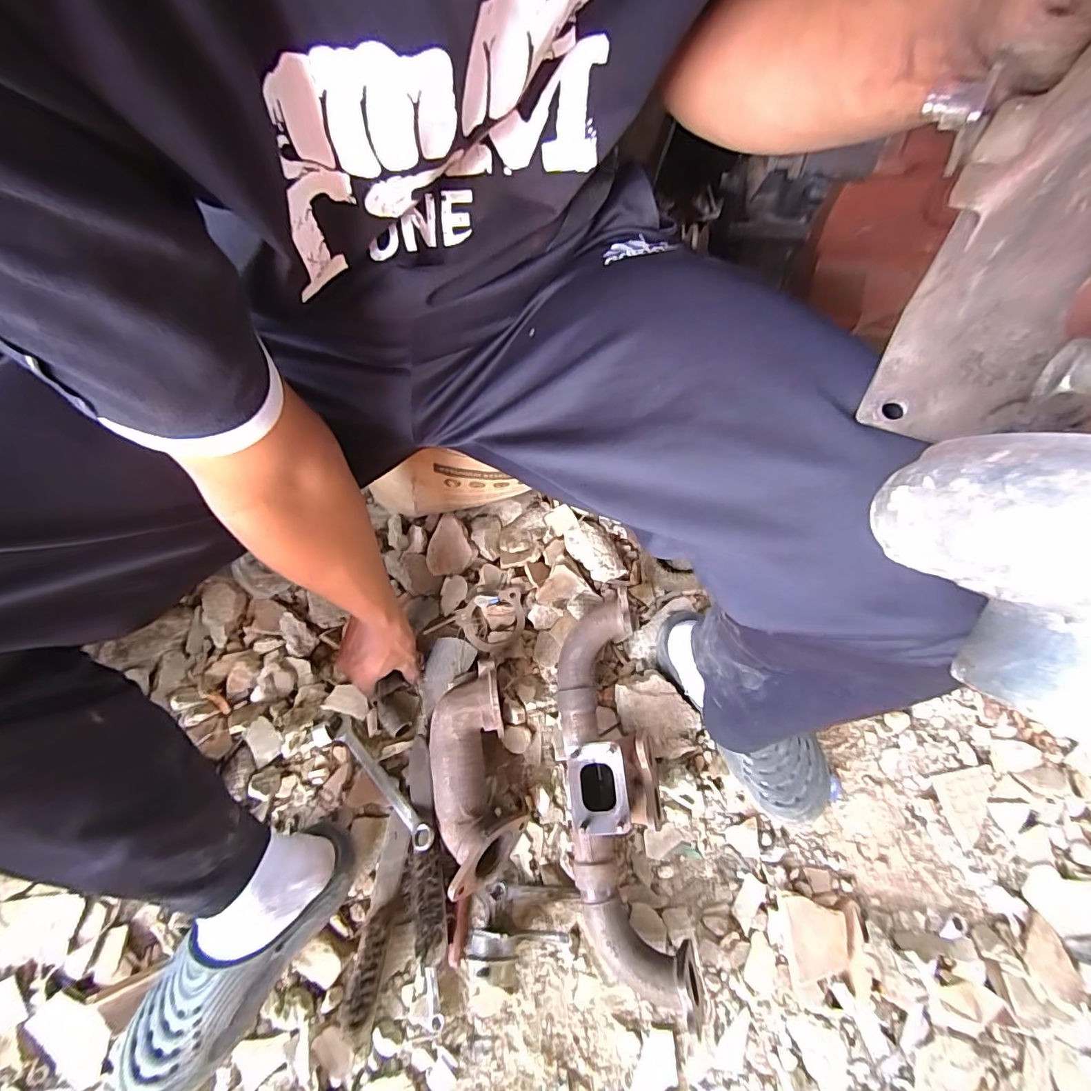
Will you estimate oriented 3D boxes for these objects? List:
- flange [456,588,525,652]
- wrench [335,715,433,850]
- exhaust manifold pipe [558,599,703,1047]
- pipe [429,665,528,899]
[{"bbox_3d":[-0.074,0.103,0.674,0.090,0.015,0.077,-14,70,-2],"label":"flange"},{"bbox_3d":[-0.205,0.293,0.619,0.204,0.016,0.026,36,71,29],"label":"wrench"},{"bbox_3d":[0.080,0.281,0.588,0.105,0.104,0.427,-5,73,-2],"label":"exhaust manifold pipe"},{"bbox_3d":[-0.087,0.273,0.593,0.103,0.085,0.236,-13,73,-5],"label":"pipe"}]

